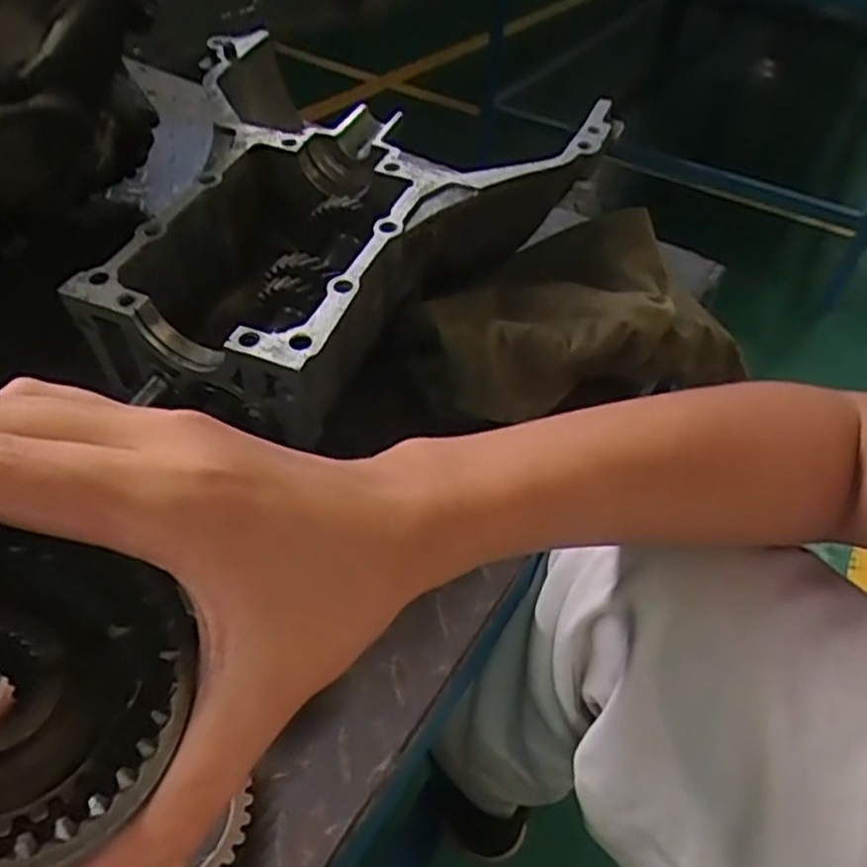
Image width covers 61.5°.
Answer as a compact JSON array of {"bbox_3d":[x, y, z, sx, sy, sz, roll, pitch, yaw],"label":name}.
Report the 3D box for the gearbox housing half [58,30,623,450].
[{"bbox_3d":[-0.082,-0.127,0.443,0.263,0.106,0.271,24,47,17],"label":"gearbox housing half"}]

